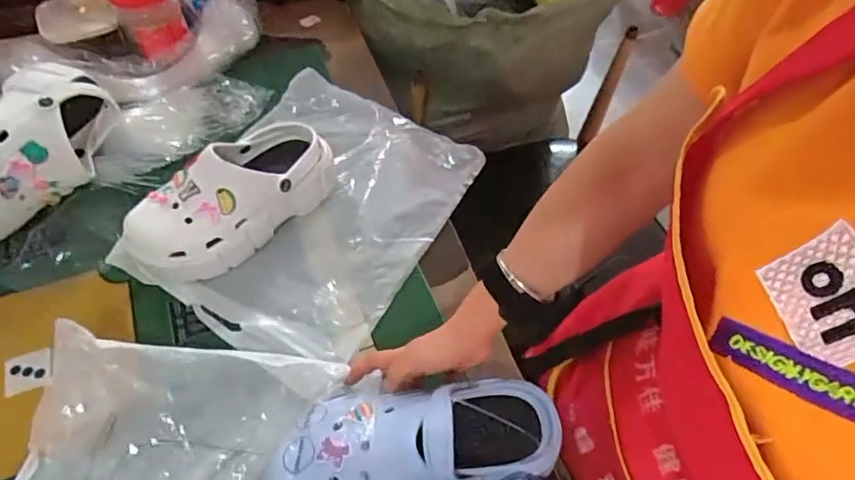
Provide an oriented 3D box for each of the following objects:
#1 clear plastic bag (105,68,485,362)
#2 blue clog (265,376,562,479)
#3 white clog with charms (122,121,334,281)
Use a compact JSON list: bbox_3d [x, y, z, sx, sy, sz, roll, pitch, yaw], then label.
[{"bbox_3d":[-0.148,-0.051,0.725,0.320,0.020,0.400,26,59,13],"label":"clear plastic bag"},{"bbox_3d":[-0.010,0.175,0.484,0.253,0.097,0.101,-7,57,-15],"label":"blue clog"},{"bbox_3d":[-0.228,-0.056,0.663,0.263,0.101,0.105,-37,66,-24],"label":"white clog with charms"}]

